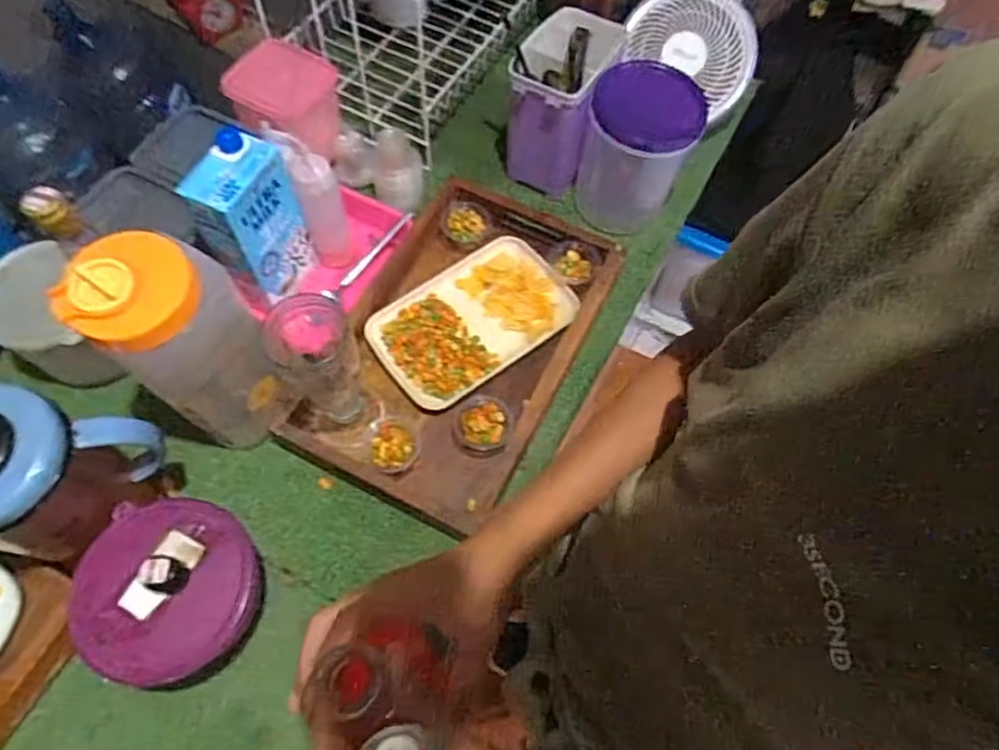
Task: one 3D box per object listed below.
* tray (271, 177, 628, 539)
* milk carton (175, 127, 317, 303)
[{"bbox_3d":[-0.044,-0.043,0.731,0.238,0.069,0.392,26,65,9],"label":"tray"},{"bbox_3d":[-0.266,-0.171,0.691,0.061,0.170,0.097,28,65,10],"label":"milk carton"}]

